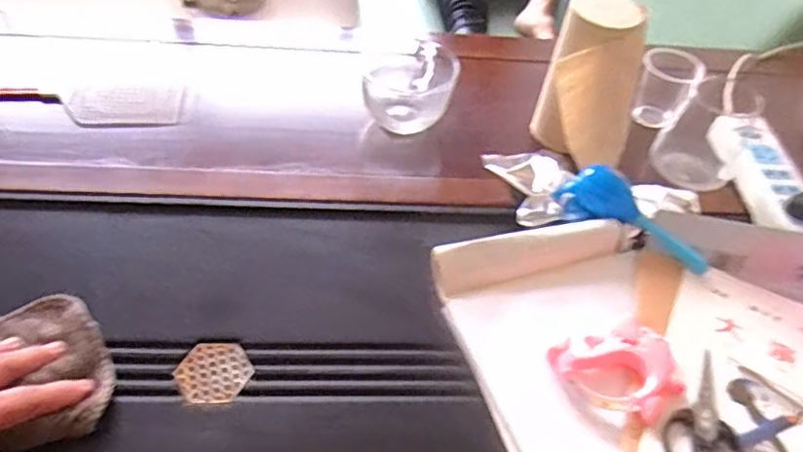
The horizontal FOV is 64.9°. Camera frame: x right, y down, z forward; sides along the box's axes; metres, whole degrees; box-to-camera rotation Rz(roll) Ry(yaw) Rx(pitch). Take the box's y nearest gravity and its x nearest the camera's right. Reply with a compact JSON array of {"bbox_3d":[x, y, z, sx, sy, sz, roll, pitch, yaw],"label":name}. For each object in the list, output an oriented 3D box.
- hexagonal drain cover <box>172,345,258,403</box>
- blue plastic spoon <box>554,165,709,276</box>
[{"bbox_3d":[-0.149,0.116,0.504,0.057,0.006,0.050,-3,48,-9],"label":"hexagonal drain cover"},{"bbox_3d":[0.226,-0.011,0.611,0.150,0.033,0.057,25,49,16],"label":"blue plastic spoon"}]

